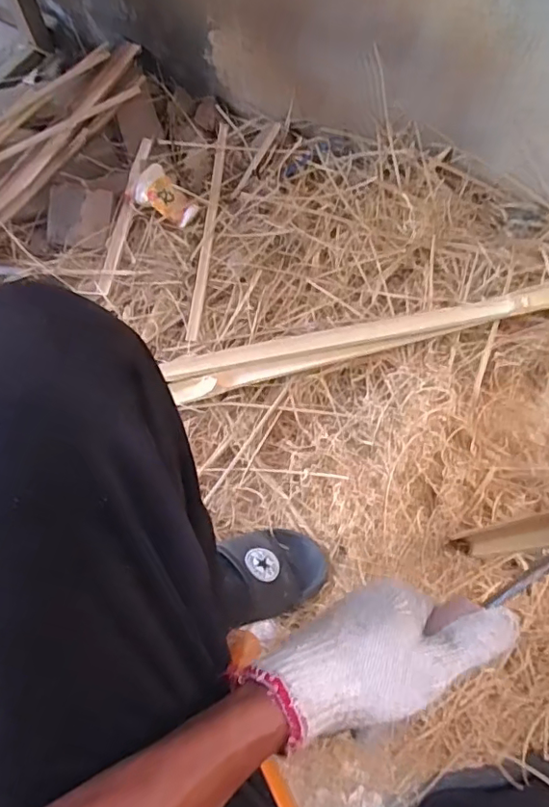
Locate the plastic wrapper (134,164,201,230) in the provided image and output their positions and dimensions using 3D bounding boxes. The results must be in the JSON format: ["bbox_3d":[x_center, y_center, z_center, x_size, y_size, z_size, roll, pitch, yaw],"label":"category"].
[{"bbox_3d":[-0.170,-0.318,0.840,0.092,0.047,0.065,38,78,12],"label":"plastic wrapper"}]

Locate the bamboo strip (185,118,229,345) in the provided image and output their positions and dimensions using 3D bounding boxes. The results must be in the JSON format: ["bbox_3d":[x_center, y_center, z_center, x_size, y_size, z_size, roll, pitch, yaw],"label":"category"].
[{"bbox_3d":[-0.101,-0.278,0.836,0.016,0.013,0.392,4,73,4],"label":"bamboo strip"}]

